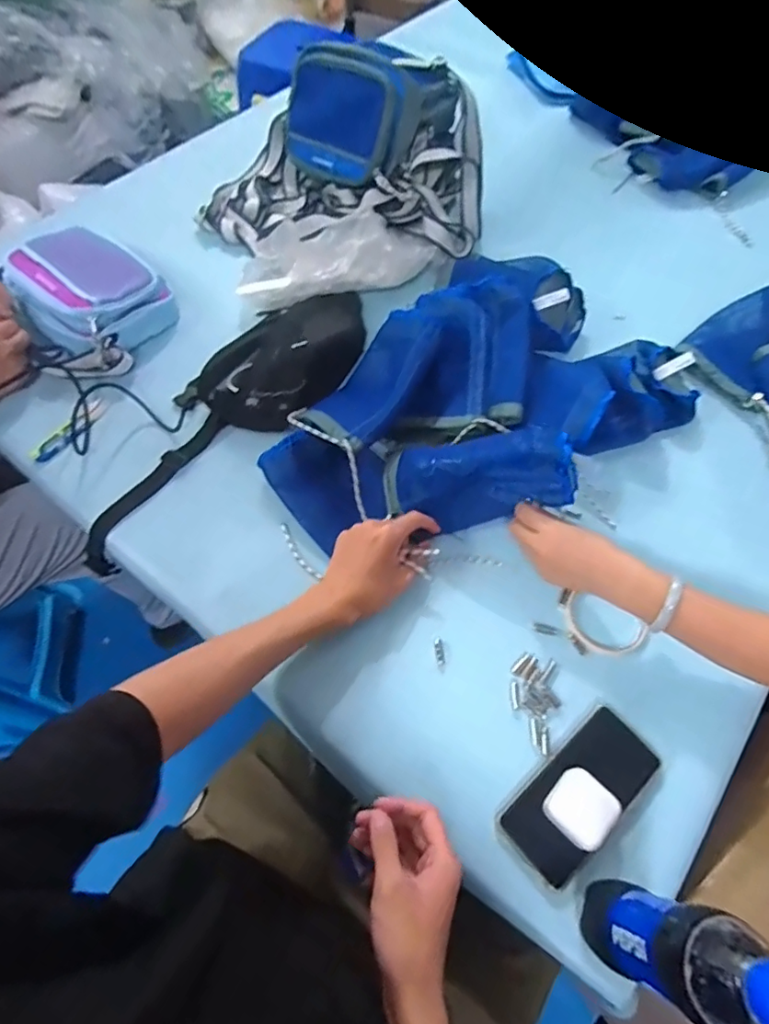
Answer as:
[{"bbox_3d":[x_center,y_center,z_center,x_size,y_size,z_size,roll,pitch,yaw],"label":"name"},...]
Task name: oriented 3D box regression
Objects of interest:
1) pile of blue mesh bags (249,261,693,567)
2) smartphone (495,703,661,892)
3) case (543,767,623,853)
[{"bbox_3d":[0.118,-0.140,0.673,0.514,0.098,0.313,-30,66,-17],"label":"pile of blue mesh bags"},{"bbox_3d":[0.187,0.265,0.512,0.166,0.012,0.079,-38,68,-20],"label":"smartphone"},{"bbox_3d":[0.182,0.274,0.498,0.054,0.025,0.059,39,67,18],"label":"case"}]

